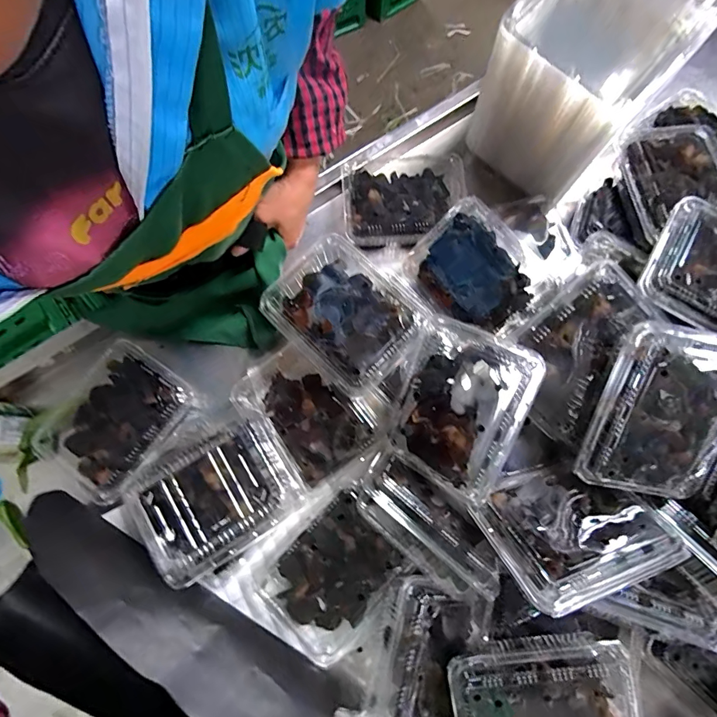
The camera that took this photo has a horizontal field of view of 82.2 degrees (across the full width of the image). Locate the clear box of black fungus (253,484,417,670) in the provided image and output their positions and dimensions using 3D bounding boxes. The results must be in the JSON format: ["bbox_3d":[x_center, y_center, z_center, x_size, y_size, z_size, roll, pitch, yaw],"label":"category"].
[{"bbox_3d":[-0.033,0.262,0.495,0.141,0.054,0.173,42,80,9],"label":"clear box of black fungus"}]

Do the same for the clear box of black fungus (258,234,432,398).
[{"bbox_3d":[-0.019,-0.054,0.508,0.178,0.053,0.140,44,80,9],"label":"clear box of black fungus"}]

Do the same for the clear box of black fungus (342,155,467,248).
[{"bbox_3d":[0.067,-0.231,0.593,0.174,0.049,0.133,-3,77,-1],"label":"clear box of black fungus"}]

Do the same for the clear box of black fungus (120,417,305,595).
[{"bbox_3d":[-0.157,0.158,0.462,0.170,0.074,0.118,-33,79,-8],"label":"clear box of black fungus"}]

